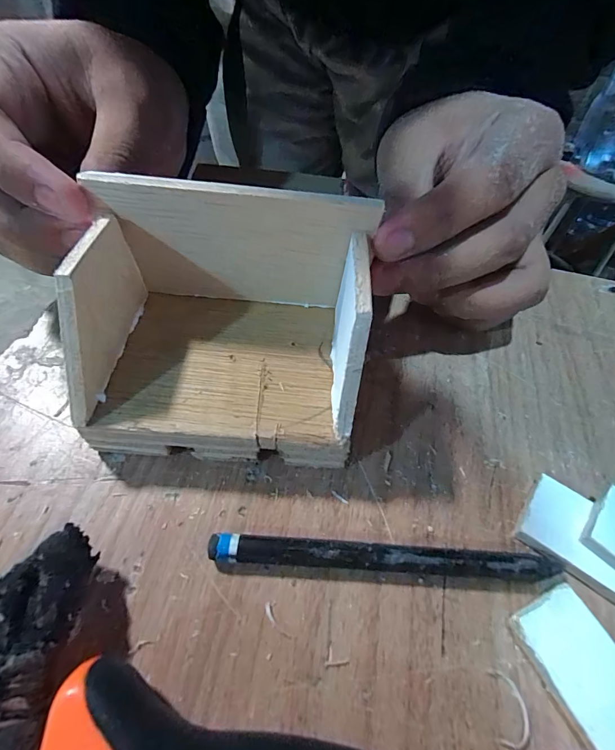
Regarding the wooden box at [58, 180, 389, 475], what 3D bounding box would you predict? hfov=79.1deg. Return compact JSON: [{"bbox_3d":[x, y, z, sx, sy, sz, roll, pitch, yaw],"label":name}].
[{"bbox_3d":[-0.027,-0.019,0.115,0.087,0.043,0.073,7,56,0],"label":"wooden box"}]

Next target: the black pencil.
[{"bbox_3d":[0.022,0.053,0.109,0.099,0.007,0.007,5,56,-2],"label":"black pencil"}]

